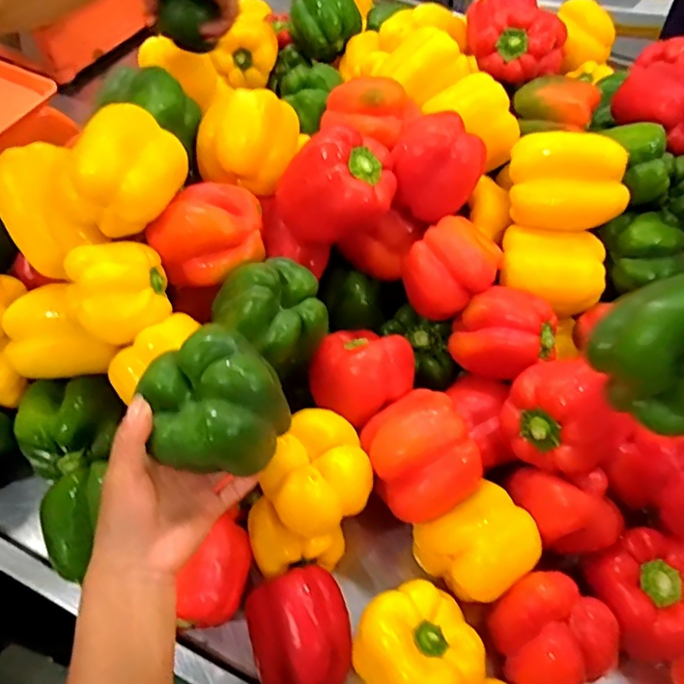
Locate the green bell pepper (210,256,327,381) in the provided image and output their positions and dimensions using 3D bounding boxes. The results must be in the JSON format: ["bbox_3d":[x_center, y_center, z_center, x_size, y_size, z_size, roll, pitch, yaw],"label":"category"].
[{"bbox_3d":[-0.060,-0.025,0.485,0.093,0.075,0.086,-31,63,-20],"label":"green bell pepper"}]

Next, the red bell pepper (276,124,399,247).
[{"bbox_3d":[-0.001,-0.139,0.498,0.105,0.069,0.083,-19,60,-14],"label":"red bell pepper"}]

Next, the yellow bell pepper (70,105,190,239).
[{"bbox_3d":[-0.176,-0.145,0.466,0.069,0.065,0.095,14,58,7],"label":"yellow bell pepper"}]

